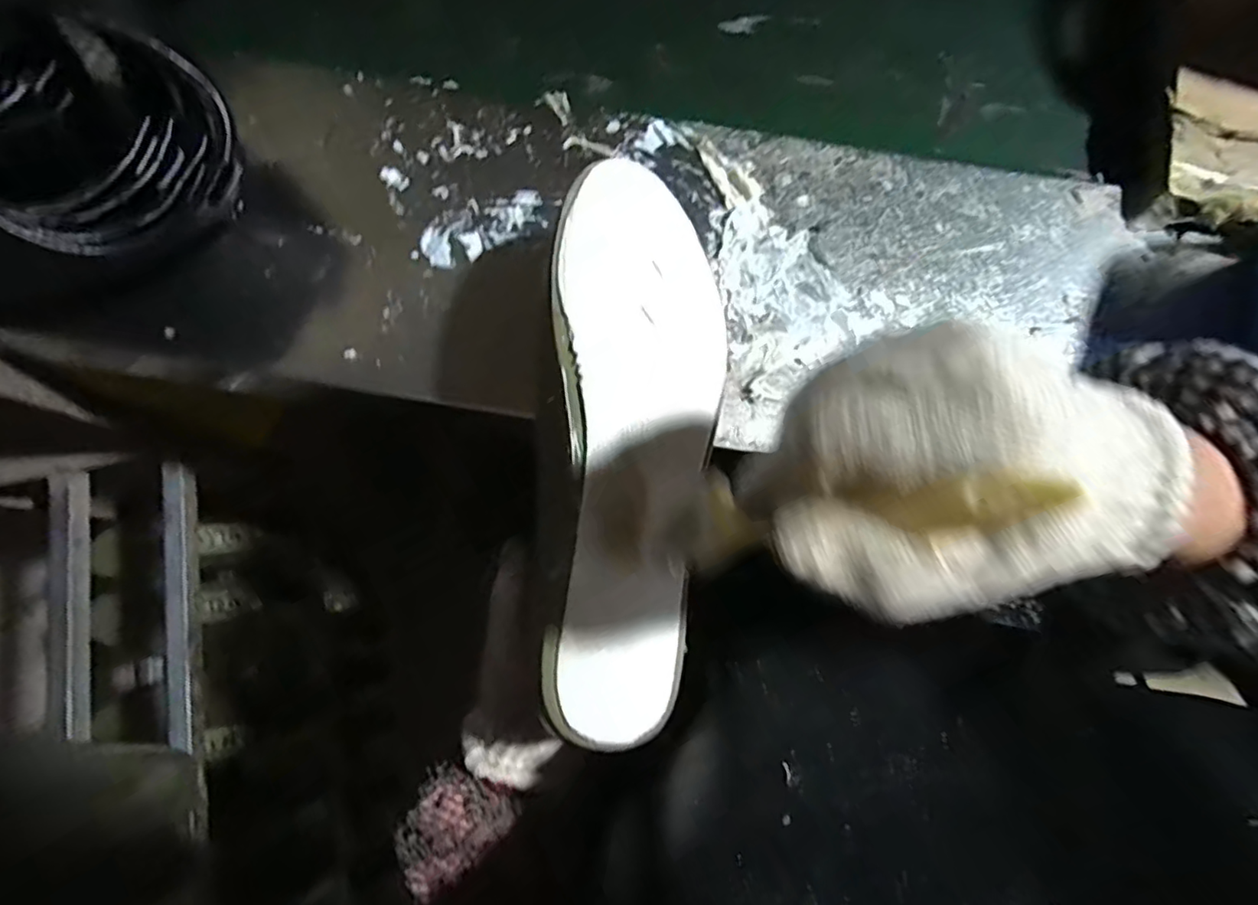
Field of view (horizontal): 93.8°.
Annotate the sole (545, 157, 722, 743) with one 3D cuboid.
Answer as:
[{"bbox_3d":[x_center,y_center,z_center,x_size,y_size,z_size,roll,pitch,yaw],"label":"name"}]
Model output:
[{"bbox_3d":[0.004,-0.011,0.274,0.076,0.028,0.269,3,81,0],"label":"sole"}]

